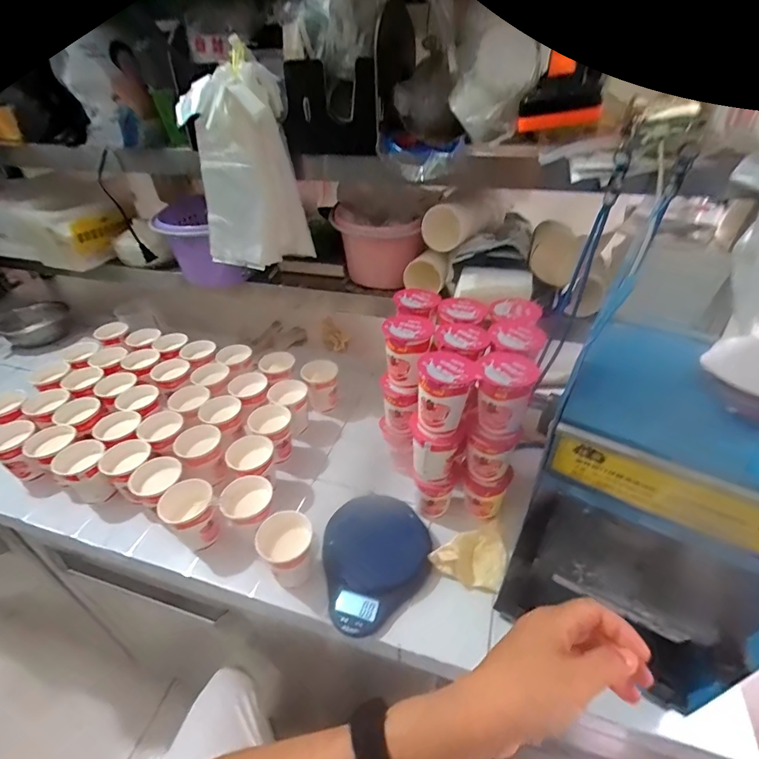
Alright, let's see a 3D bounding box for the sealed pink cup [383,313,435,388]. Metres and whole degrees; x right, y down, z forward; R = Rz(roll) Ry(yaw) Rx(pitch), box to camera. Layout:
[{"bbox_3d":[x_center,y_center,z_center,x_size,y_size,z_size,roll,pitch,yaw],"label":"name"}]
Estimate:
[{"bbox_3d":[0.040,-0.042,0.584,0.065,0.081,0.078,7,38,10],"label":"sealed pink cup"}]

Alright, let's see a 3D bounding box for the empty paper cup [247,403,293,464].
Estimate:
[{"bbox_3d":[-0.177,0.089,0.692,0.068,0.071,0.065,-1,38,1],"label":"empty paper cup"}]

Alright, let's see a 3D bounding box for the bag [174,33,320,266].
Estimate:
[{"bbox_3d":[-0.193,-0.307,0.627,0.153,0.262,0.103,-11,39,-13],"label":"bag"}]

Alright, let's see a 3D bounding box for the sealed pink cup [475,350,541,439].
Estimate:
[{"bbox_3d":[0.150,0.016,0.502,0.068,0.081,0.072,13,40,18],"label":"sealed pink cup"}]

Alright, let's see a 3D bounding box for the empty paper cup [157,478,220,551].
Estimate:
[{"bbox_3d":[-0.253,0.183,0.570,0.063,0.070,0.062,-1,38,1],"label":"empty paper cup"}]

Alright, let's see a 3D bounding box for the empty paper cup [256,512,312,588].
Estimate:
[{"bbox_3d":[-0.114,0.214,0.527,0.063,0.077,0.067,-1,38,1],"label":"empty paper cup"}]

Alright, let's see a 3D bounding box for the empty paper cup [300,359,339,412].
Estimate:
[{"bbox_3d":[-0.109,0.022,0.805,0.067,0.091,0.072,-8,38,-9],"label":"empty paper cup"}]

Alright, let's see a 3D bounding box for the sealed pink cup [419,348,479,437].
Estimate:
[{"bbox_3d":[0.081,0.014,0.513,0.066,0.085,0.074,4,38,7],"label":"sealed pink cup"}]

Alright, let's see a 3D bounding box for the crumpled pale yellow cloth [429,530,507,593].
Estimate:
[{"bbox_3d":[0.128,0.235,0.548,0.105,0.033,0.074,-19,41,-21],"label":"crumpled pale yellow cloth"}]

